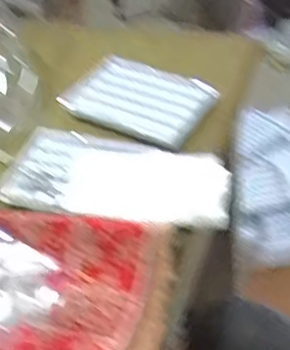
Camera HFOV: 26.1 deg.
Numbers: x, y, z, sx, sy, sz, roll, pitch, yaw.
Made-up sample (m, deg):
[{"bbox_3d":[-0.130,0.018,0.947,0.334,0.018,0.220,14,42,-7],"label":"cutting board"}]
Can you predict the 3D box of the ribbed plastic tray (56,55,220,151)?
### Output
[{"bbox_3d":[-0.005,-0.079,0.640,0.136,0.019,0.092,22,52,26],"label":"ribbed plastic tray"}]

